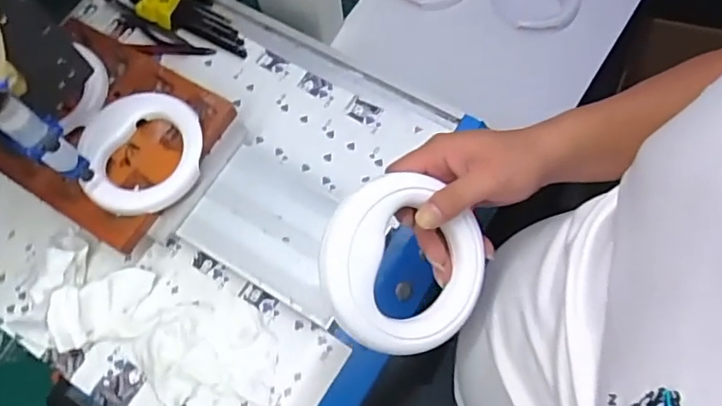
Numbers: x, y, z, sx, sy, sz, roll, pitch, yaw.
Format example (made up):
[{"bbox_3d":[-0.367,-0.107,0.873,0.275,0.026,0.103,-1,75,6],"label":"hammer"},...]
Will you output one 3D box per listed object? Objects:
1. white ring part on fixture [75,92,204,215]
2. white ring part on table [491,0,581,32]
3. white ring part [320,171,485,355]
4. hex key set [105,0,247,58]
[{"bbox_3d":[-0.229,-0.052,0.582,0.126,0.017,0.132,-6,69,0],"label":"white ring part on fixture"},{"bbox_3d":[0.275,-0.320,0.886,0.131,0.015,0.114,6,70,5],"label":"white ring part on table"},{"bbox_3d":[0.031,0.046,0.421,0.119,0.023,0.125,1,87,-16],"label":"white ring part"},{"bbox_3d":[-0.228,-0.245,0.703,0.203,0.039,0.070,27,73,12],"label":"hex key set"}]

